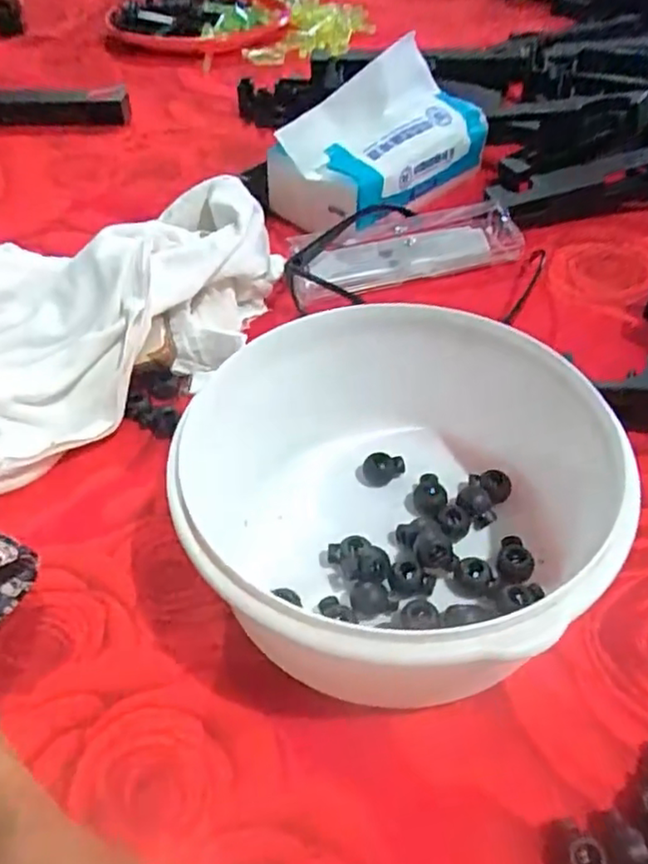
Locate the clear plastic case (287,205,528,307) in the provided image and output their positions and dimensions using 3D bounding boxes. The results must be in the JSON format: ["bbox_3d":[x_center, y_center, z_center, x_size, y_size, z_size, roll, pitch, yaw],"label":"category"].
[{"bbox_3d":[0.056,-0.125,0.447,0.172,0.025,0.062,-19,48,-16],"label":"clear plastic case"}]

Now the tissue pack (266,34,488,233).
[{"bbox_3d":[0.040,-0.221,0.497,0.095,0.092,0.167,31,53,28],"label":"tissue pack"}]

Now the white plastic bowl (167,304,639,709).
[{"bbox_3d":[0.024,0.028,0.265,0.146,0.078,0.159,-1,45,1],"label":"white plastic bowl"}]

